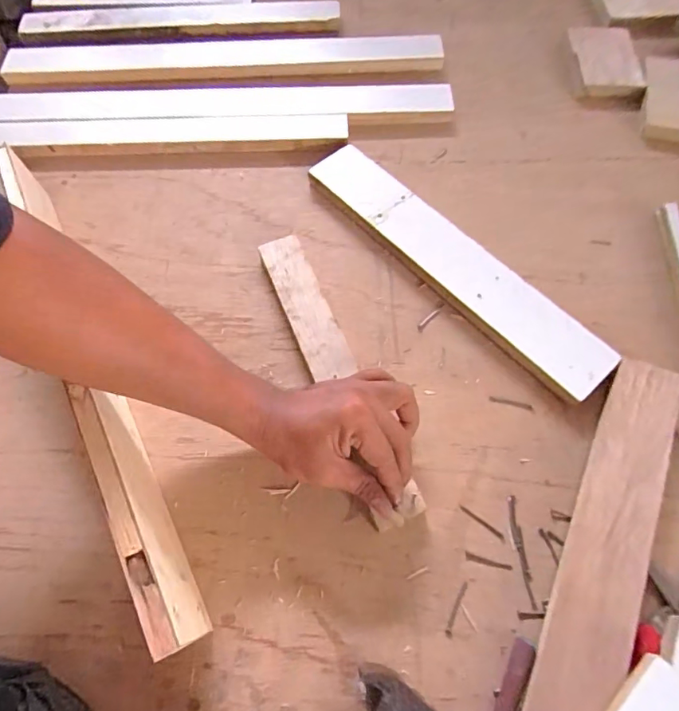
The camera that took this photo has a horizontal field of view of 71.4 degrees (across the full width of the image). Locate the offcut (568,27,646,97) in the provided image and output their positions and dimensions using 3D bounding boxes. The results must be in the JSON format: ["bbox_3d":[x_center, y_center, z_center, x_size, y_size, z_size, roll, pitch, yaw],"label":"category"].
[{"bbox_3d":[0.342,-0.378,0.605,0.083,0.020,0.109,-3,66,-1],"label":"offcut"}]

